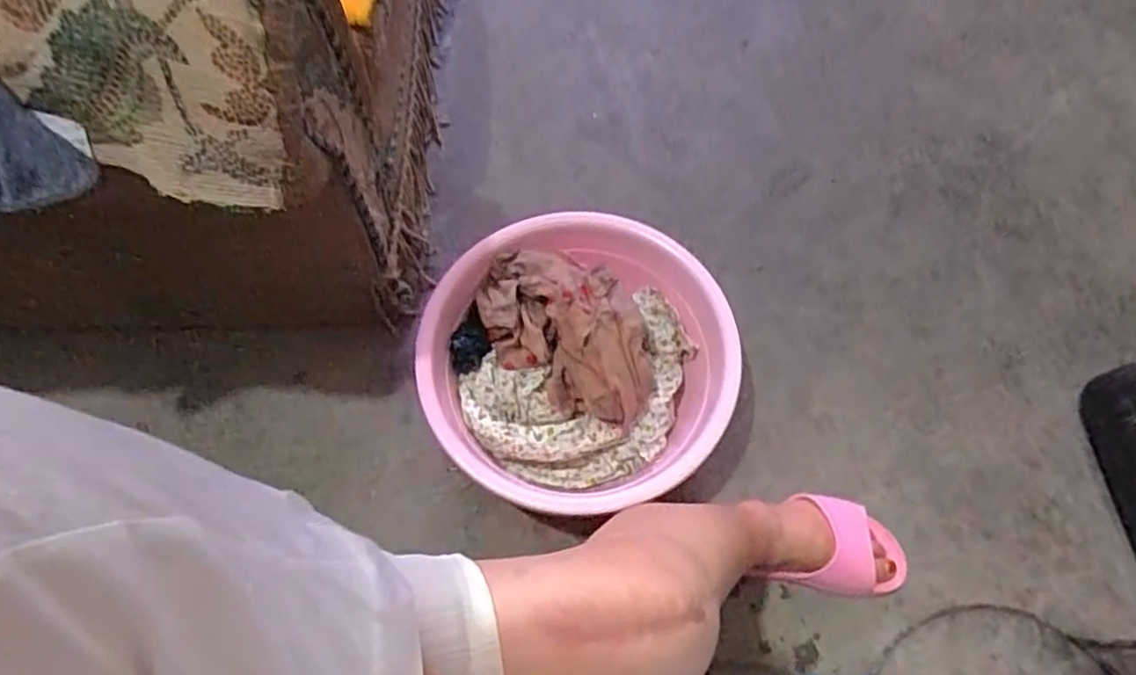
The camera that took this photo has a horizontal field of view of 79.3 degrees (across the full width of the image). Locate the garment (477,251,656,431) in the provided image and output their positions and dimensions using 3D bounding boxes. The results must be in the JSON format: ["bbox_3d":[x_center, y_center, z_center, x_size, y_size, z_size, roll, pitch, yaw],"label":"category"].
[{"bbox_3d":[-0.003,-0.002,0.745,0.155,0.088,0.208,-21,69,-9],"label":"garment"}]

